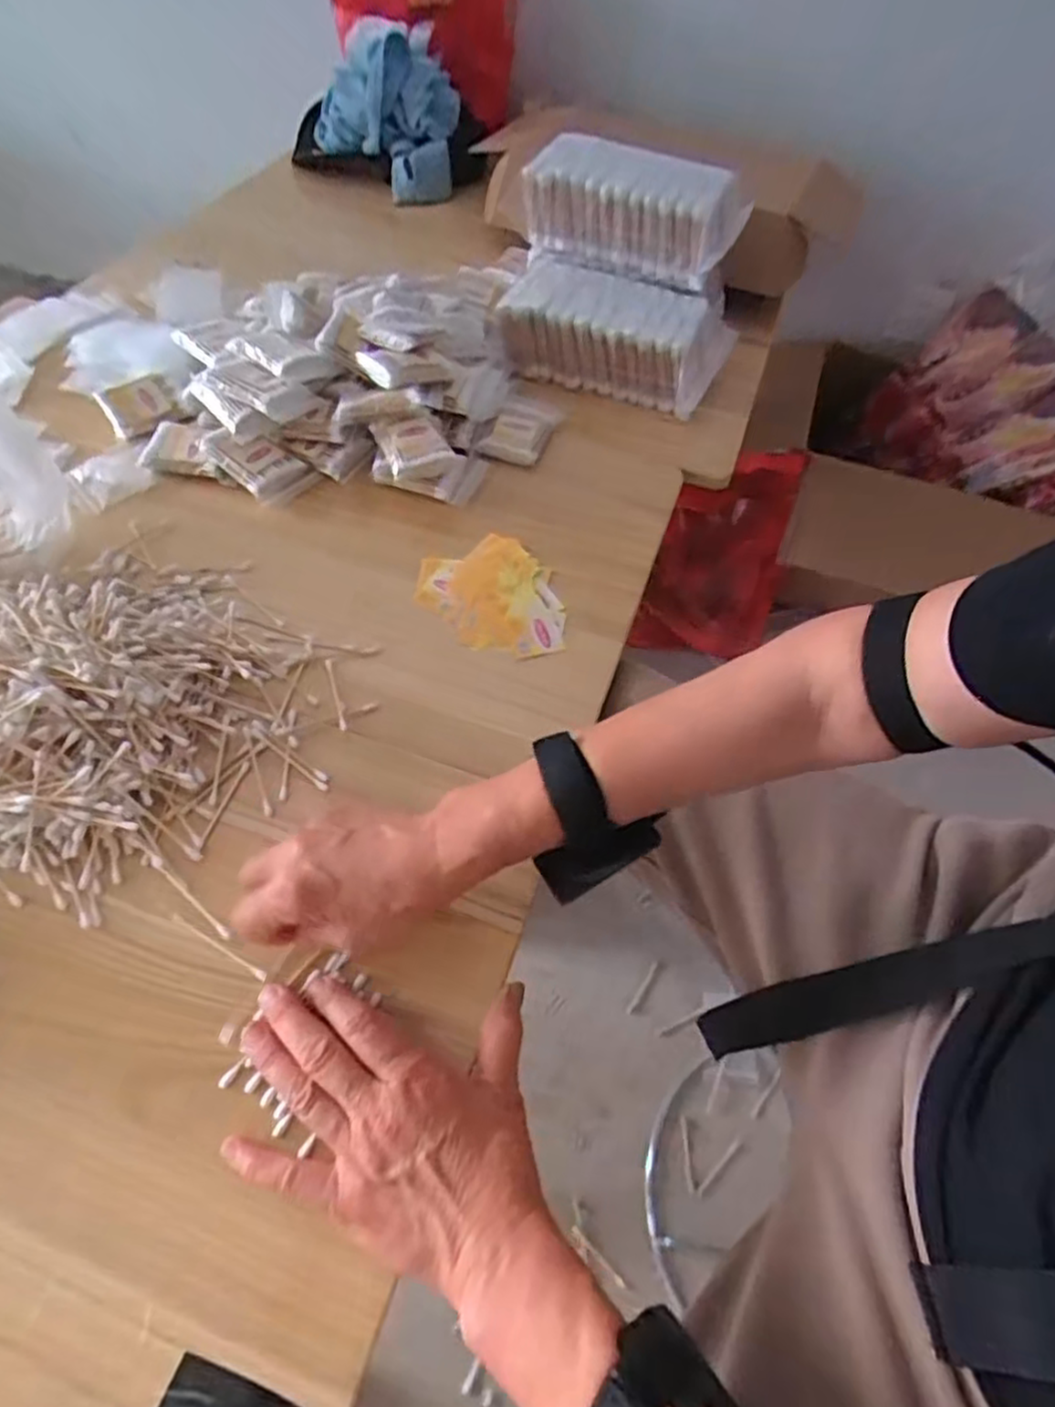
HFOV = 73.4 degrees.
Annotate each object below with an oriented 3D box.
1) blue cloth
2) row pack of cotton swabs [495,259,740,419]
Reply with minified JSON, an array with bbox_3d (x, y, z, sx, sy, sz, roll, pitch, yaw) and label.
[{"bbox_3d":[-0.205,-0.845,1.011,0.179,0.139,0.249,-13,58,-13],"label":"blue cloth"},{"bbox_3d":[0.093,-0.392,0.755,0.226,0.072,0.137,20,57,9],"label":"row pack of cotton swabs"}]

